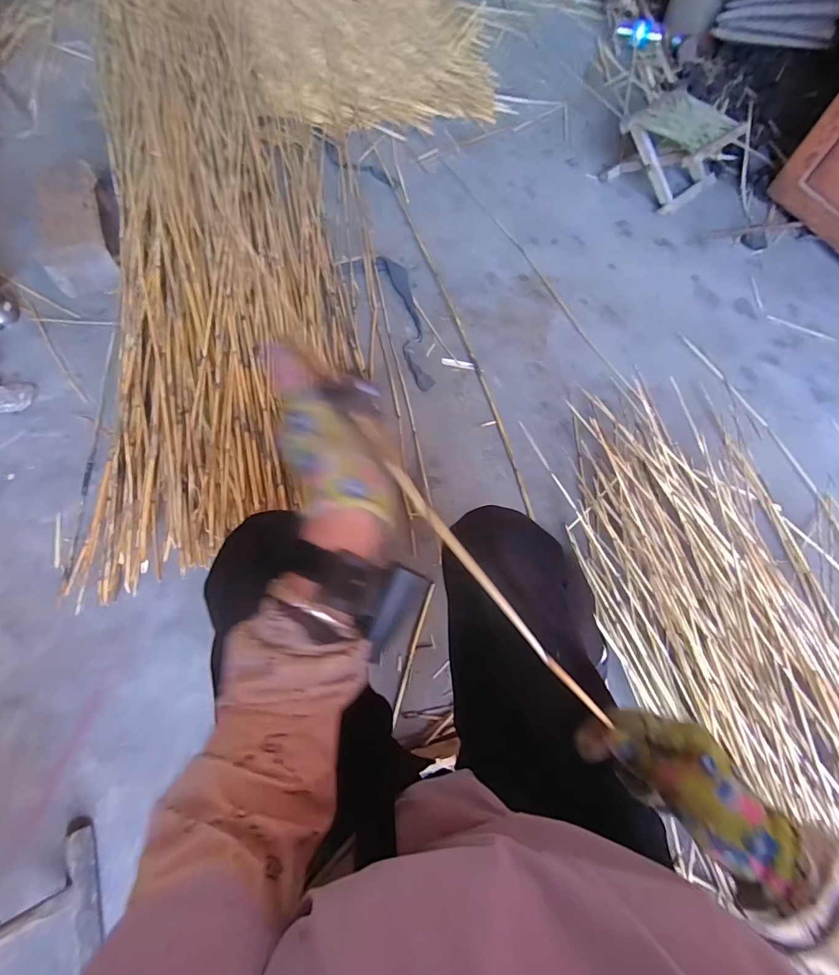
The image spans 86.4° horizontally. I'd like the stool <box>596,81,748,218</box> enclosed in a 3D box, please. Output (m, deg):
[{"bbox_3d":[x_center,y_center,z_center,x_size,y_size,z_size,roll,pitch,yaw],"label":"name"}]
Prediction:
[{"bbox_3d":[0.710,-0.946,1.251,0.254,0.161,0.250,-37,75,-16],"label":"stool"}]

